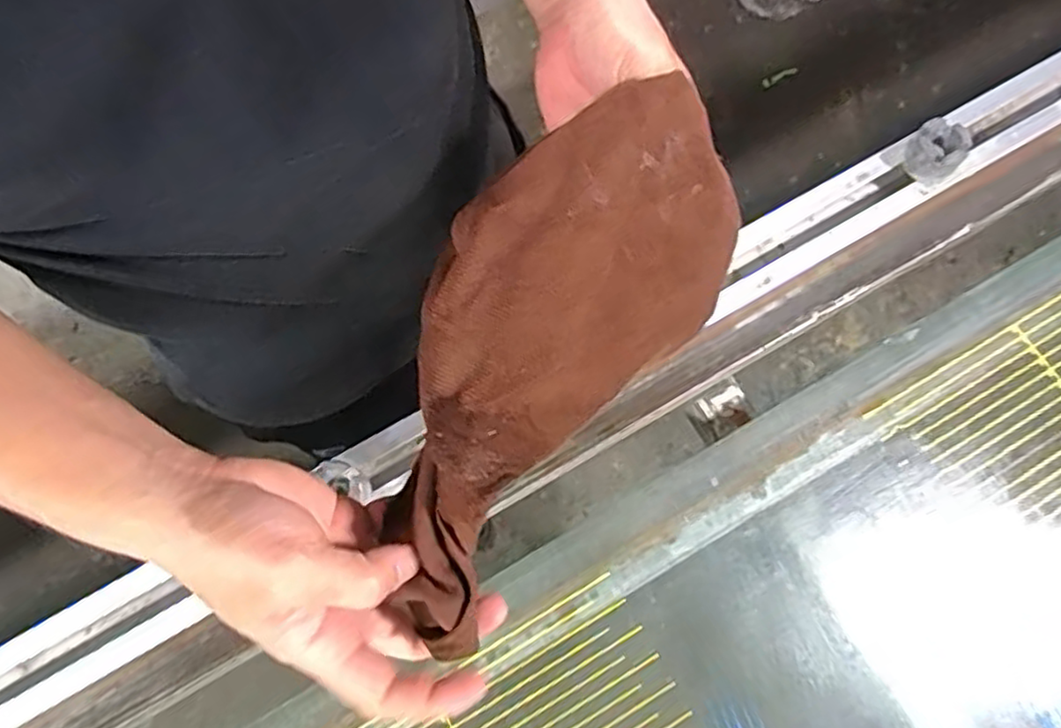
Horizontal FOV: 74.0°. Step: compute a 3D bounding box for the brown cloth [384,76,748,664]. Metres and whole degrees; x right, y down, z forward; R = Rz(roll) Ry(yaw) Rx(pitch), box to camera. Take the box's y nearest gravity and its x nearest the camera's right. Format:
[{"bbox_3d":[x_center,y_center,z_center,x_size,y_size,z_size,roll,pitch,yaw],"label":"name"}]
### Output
[{"bbox_3d":[0.004,-0.005,0.326,0.107,0.060,0.264,30,89,8],"label":"brown cloth"}]

